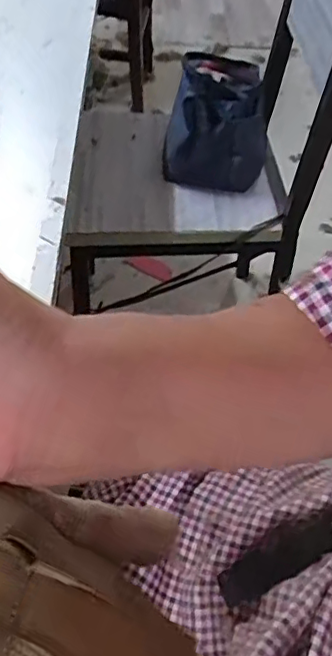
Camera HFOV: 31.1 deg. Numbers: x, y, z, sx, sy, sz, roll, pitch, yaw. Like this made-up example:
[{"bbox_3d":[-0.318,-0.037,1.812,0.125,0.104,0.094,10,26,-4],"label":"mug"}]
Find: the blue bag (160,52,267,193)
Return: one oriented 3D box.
[{"bbox_3d":[0.093,-0.361,1.071,0.178,0.158,0.213,10,48,3],"label":"blue bag"}]

